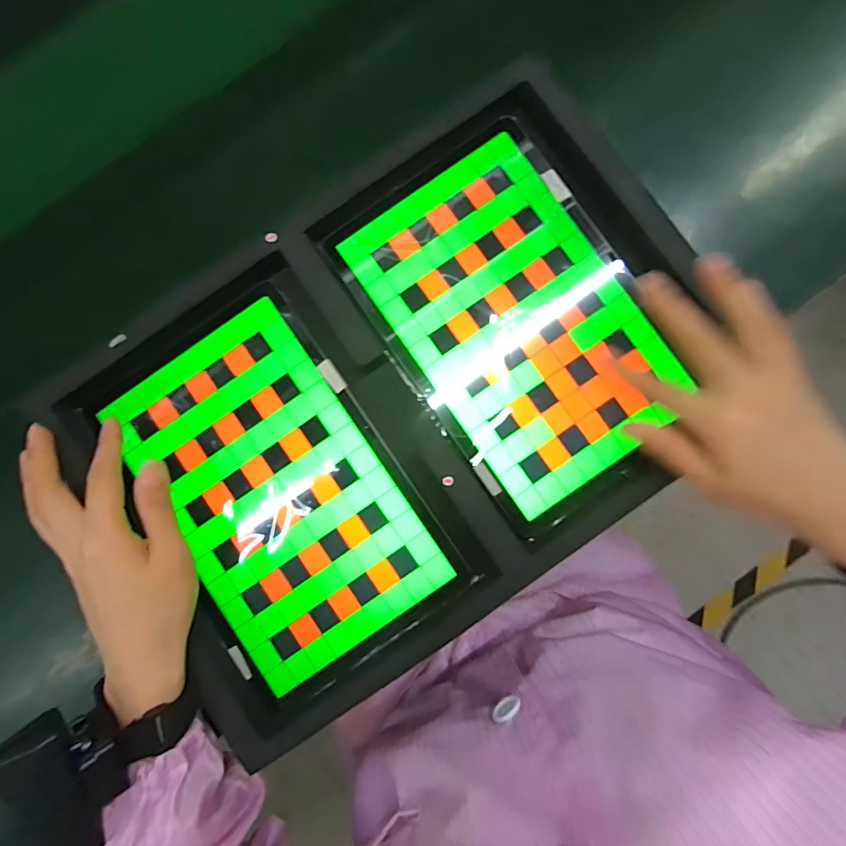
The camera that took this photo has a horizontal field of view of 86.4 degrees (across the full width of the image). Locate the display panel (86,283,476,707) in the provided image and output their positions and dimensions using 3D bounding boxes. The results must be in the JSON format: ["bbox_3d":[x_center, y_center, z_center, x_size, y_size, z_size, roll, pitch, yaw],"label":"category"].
[{"bbox_3d":[-0.099,0.046,0.312,0.162,0.011,0.246,-34,85,1],"label":"display panel"}]

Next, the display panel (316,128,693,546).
[{"bbox_3d":[0.068,-0.067,0.310,0.166,0.010,0.255,-33,85,1],"label":"display panel"}]

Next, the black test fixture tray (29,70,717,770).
[{"bbox_3d":[-0.010,-0.011,0.306,0.415,0.024,0.288,-36,85,1],"label":"black test fixture tray"}]

